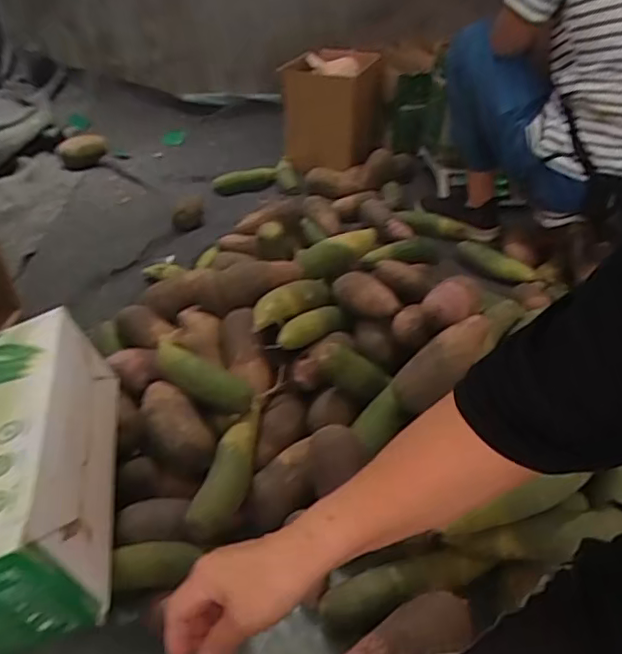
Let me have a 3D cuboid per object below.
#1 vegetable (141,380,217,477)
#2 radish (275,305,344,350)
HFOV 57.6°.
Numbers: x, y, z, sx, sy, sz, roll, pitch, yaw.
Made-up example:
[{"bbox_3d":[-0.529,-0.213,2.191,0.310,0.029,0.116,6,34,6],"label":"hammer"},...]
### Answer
[{"bbox_3d":[-0.190,0.133,0.783,0.073,0.057,0.151,-19,42,-25],"label":"vegetable"},{"bbox_3d":[-0.002,-0.002,0.895,0.127,0.040,0.044,-27,46,-32],"label":"radish"}]

